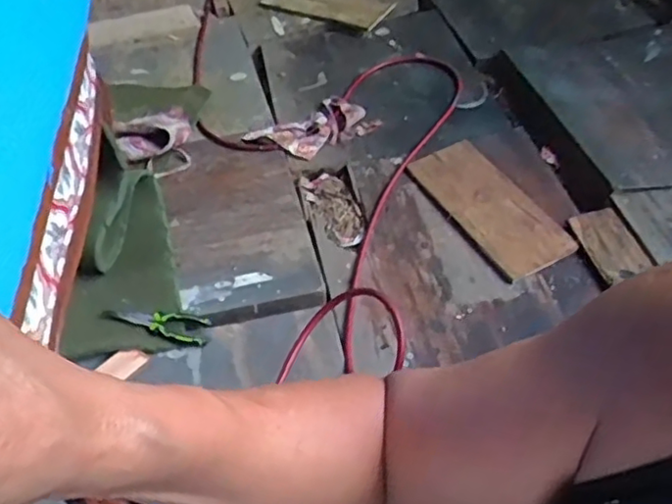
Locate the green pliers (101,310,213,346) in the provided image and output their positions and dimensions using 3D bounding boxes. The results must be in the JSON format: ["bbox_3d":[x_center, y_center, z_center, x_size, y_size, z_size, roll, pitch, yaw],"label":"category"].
[{"bbox_3d":[-0.330,0.125,1.197,0.188,0.011,0.055,16,57,-3],"label":"green pliers"}]

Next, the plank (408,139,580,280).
[{"bbox_3d":[0.334,-0.106,1.407,0.175,0.022,0.388,-27,54,-15],"label":"plank"}]

